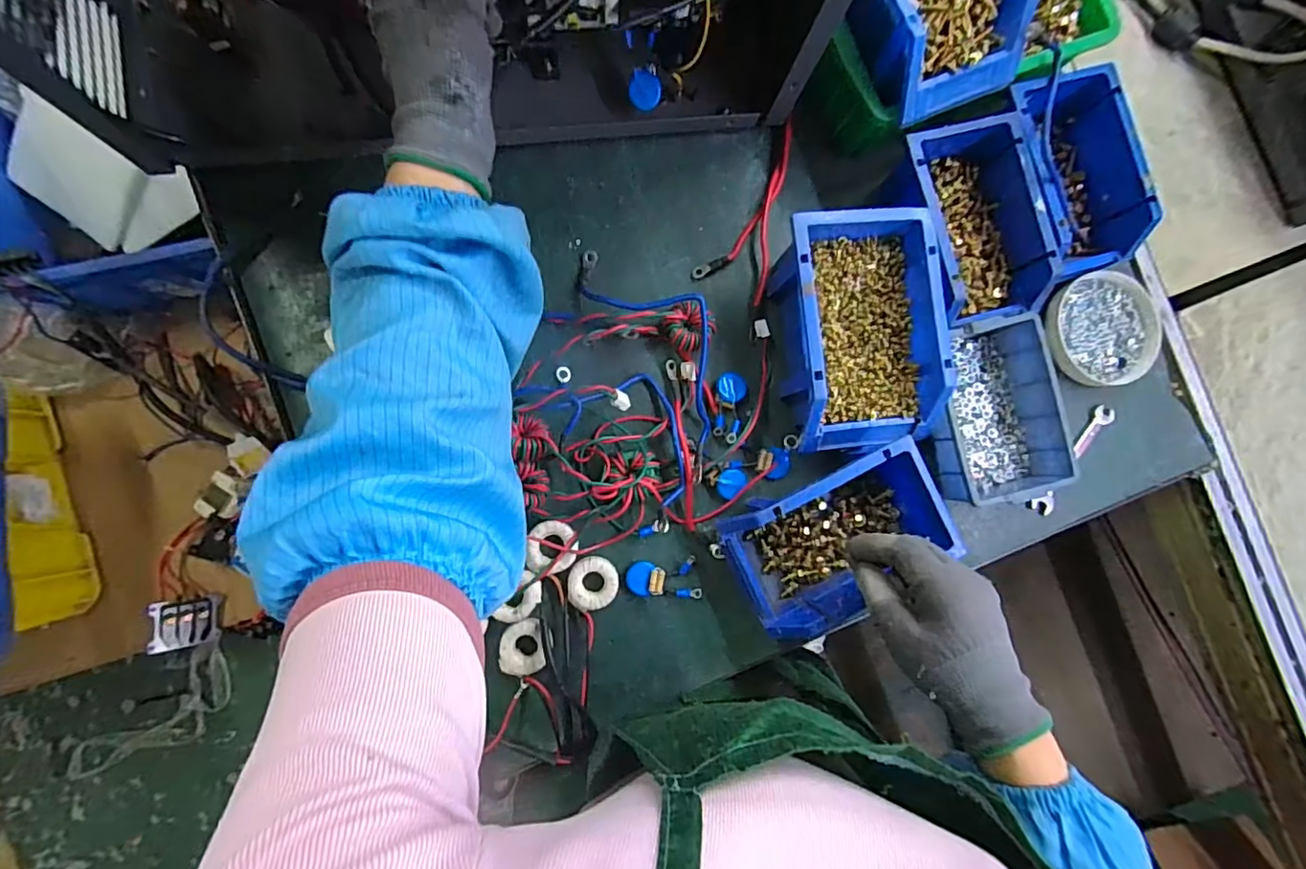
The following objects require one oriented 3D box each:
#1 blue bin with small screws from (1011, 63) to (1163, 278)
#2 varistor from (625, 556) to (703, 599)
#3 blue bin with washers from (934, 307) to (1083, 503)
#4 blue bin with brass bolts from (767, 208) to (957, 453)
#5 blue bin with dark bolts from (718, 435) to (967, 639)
[{"bbox_3d":[0.353,-0.223,0.502,0.104,0.087,0.164,-12,88,-7],"label":"blue bin with small screws"},{"bbox_3d":[0.008,0.120,0.467,0.059,0.012,0.032,-3,87,-7],"label":"varistor"},{"bbox_3d":[0.288,-0.019,0.486,0.103,0.046,0.147,-12,88,-7],"label":"blue bin with washers"},{"bbox_3d":[0.165,-0.083,0.466,0.113,0.077,0.181,-5,87,-7],"label":"blue bin with brass bolts"},{"bbox_3d":[0.143,0.080,0.451,0.157,0.067,0.096,-26,89,-7],"label":"blue bin with dark bolts"}]

